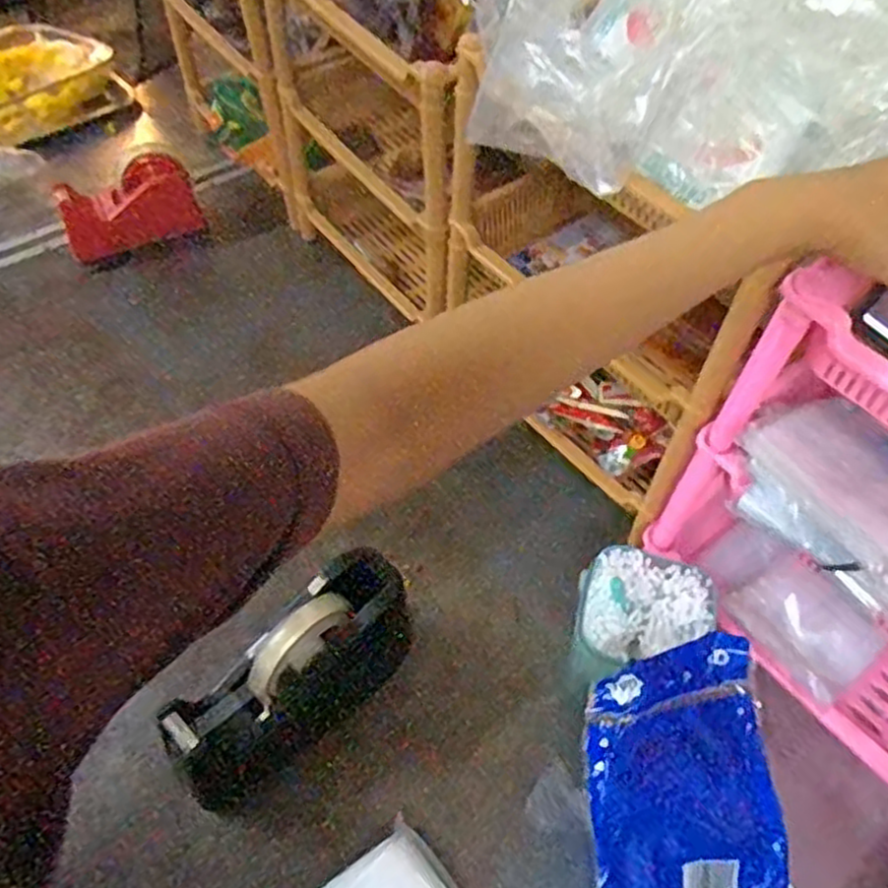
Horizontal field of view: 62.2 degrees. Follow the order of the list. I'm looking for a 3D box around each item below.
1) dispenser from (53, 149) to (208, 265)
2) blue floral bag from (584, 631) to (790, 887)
[{"bbox_3d":[-0.395,-0.301,0.918,0.162,0.113,0.060,-19,56,-16],"label":"dispenser"},{"bbox_3d":[0.165,0.243,0.484,0.146,0.025,0.204,-4,80,-19],"label":"blue floral bag"}]

